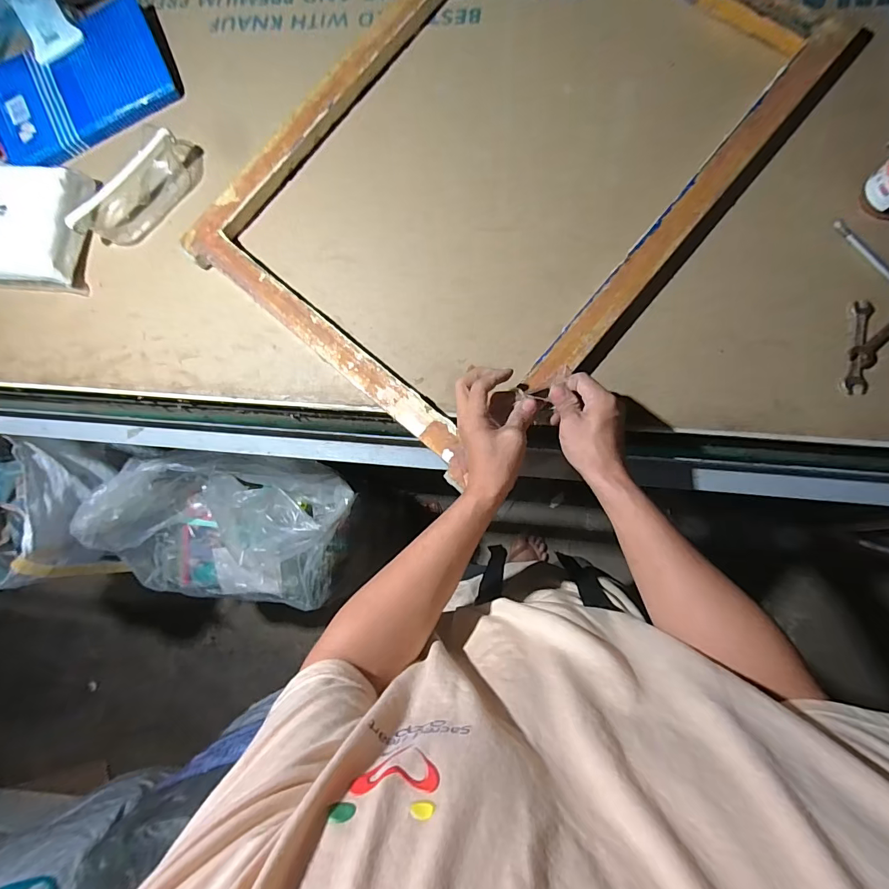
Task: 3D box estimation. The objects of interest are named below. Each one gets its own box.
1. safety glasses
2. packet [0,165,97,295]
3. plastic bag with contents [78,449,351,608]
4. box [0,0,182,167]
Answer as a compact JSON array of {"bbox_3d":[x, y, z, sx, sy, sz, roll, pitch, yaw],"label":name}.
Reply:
[{"bbox_3d":[-0.447,-0.375,0.609,0.092,0.051,0.199,42,90,9],"label":"safety glasses"},{"bbox_3d":[-0.642,-0.318,0.624,0.221,0.060,0.167,3,84,7],"label":"packet"},{"bbox_3d":[-0.398,0.167,0.799,0.436,0.180,0.282,4,83,8],"label":"plastic bag with contents"},{"bbox_3d":[-0.557,-0.544,0.651,0.287,0.032,0.186,-27,82,3],"label":"box"}]

